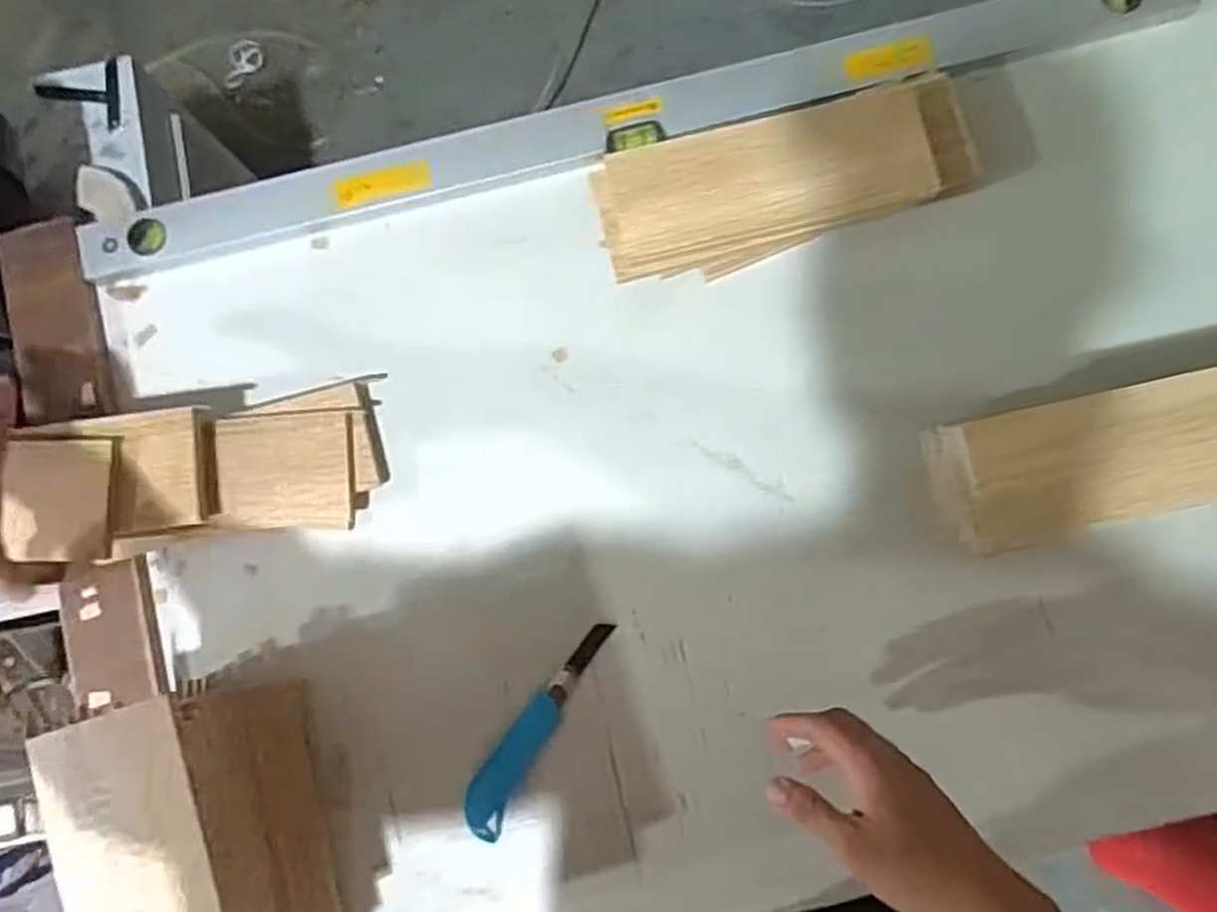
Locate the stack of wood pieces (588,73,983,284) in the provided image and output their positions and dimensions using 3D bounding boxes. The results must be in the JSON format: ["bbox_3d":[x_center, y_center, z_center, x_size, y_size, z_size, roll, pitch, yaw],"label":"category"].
[{"bbox_3d":[0.144,-0.221,0.624,0.307,0.046,0.102,-17,83,0],"label":"stack of wood pieces"}]

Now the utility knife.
[{"bbox_3d":[-0.058,0.221,0.647,0.037,0.012,0.193,33,86,6],"label":"utility knife"}]

